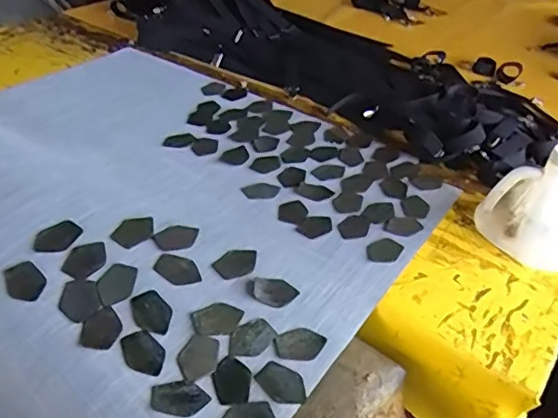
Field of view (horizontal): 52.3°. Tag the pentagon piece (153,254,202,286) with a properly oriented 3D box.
[{"bbox_3d":[-0.115,0.069,0.653,0.054,0.004,0.035,26,44,23],"label":"pentagon piece"}]

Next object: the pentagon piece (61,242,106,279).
[{"bbox_3d":[-0.220,0.059,0.642,0.045,0.004,0.046,-2,52,-19],"label":"pentagon piece"}]

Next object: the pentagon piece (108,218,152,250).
[{"bbox_3d":[-0.173,0.027,0.682,0.054,0.004,0.040,-29,57,-35],"label":"pentagon piece"}]

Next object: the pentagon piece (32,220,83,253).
[{"bbox_3d":[-0.255,0.034,0.655,0.038,0.010,0.054,26,43,23],"label":"pentagon piece"}]

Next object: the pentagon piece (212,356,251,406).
[{"bbox_3d":[-0.048,0.173,0.573,0.037,0.004,0.052,4,39,-1],"label":"pentagon piece"}]

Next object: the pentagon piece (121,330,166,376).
[{"bbox_3d":[-0.137,0.148,0.577,0.037,0.009,0.052,-19,45,-27],"label":"pentagon piece"}]

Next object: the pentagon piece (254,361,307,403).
[{"bbox_3d":[0.004,0.176,0.574,0.055,0.004,0.038,35,47,31],"label":"pentagon piece"}]

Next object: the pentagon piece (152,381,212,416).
[{"bbox_3d":[-0.095,0.182,0.548,0.054,0.005,0.034,2,39,-4],"label":"pentagon piece"}]

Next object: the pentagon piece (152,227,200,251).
[{"bbox_3d":[-0.123,0.034,0.685,0.052,0.004,0.036,-17,55,-24],"label":"pentagon piece"}]

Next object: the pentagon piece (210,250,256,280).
[{"bbox_3d":[-0.049,0.063,0.672,0.057,0.004,0.040,-23,47,-30],"label":"pentagon piece"}]

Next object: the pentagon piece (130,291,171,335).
[{"bbox_3d":[-0.136,0.112,0.612,0.037,0.008,0.055,-23,47,-30],"label":"pentagon piece"}]

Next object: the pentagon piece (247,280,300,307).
[{"bbox_3d":[-0.007,0.094,0.647,0.057,0.007,0.036,3,39,-3],"label":"pentagon piece"}]

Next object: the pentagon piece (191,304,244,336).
[{"bbox_3d":[-0.066,0.120,0.618,0.054,0.004,0.036,-6,52,-19],"label":"pentagon piece"}]

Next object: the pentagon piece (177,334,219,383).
[{"bbox_3d":[-0.083,0.153,0.583,0.036,0.008,0.051,11,40,7],"label":"pentagon piece"}]

